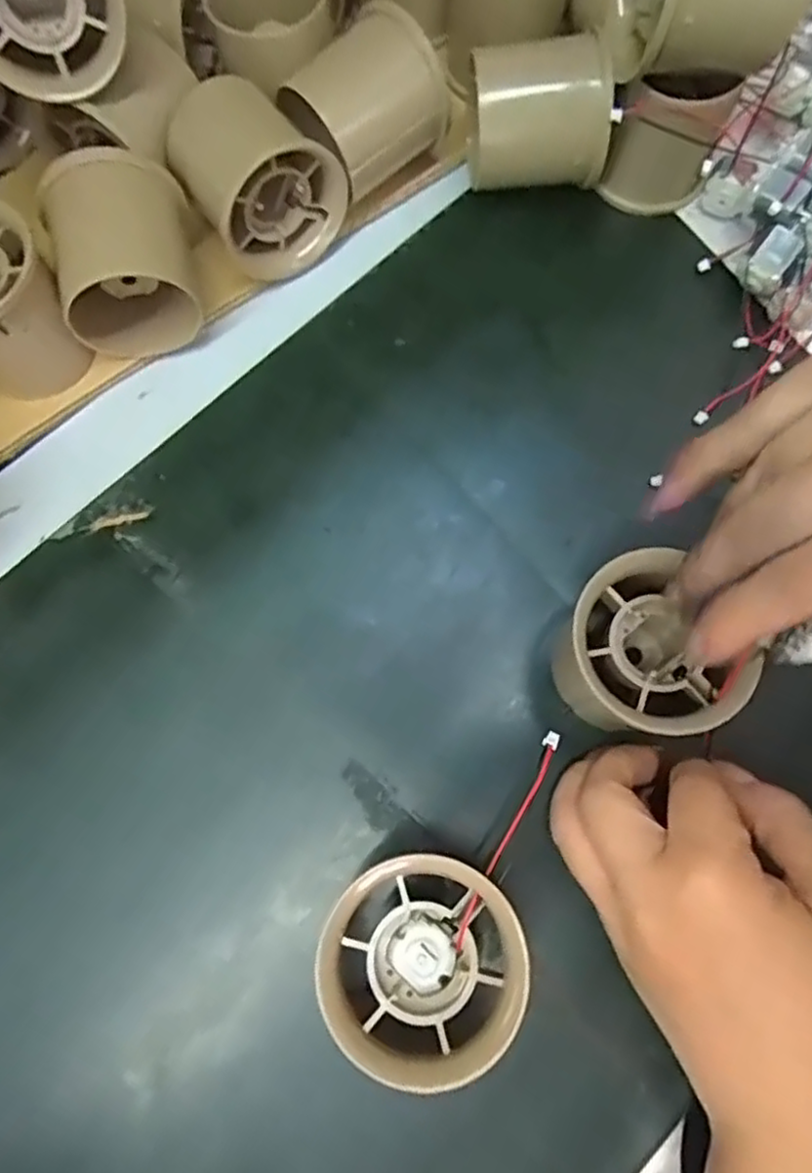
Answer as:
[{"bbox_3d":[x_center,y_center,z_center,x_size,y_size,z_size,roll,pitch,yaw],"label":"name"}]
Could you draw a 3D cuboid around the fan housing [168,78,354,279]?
[{"bbox_3d":[-0.062,-0.164,0.282,0.068,0.050,0.052,43,79,12],"label":"fan housing"}]

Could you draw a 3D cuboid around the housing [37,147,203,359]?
[{"bbox_3d":[-0.107,-0.126,0.264,0.049,0.051,0.058,-10,74,-2],"label":"housing"}]

